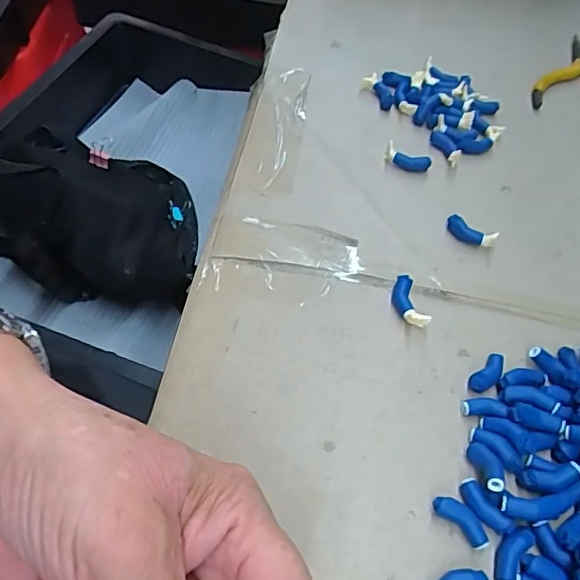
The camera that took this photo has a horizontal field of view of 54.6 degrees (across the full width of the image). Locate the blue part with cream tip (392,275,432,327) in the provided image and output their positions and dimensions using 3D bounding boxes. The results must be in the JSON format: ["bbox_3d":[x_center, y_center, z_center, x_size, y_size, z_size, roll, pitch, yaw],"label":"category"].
[{"bbox_3d":[0.059,0.006,0.284,0.013,0.010,0.027,-11,56,-13],"label":"blue part with cream tip"}]

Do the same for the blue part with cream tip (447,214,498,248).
[{"bbox_3d":[0.102,-0.033,0.320,0.028,0.008,0.008,29,56,15],"label":"blue part with cream tip"}]

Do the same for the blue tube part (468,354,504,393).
[{"bbox_3d":[0.094,0.040,0.265,0.010,0.008,0.023,40,60,21],"label":"blue tube part"}]

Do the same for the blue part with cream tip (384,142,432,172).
[{"bbox_3d":[0.074,-0.081,0.352,0.028,0.010,0.008,21,55,9],"label":"blue part with cream tip"}]

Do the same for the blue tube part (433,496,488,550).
[{"bbox_3d":[0.068,0.092,0.225,0.024,0.007,0.008,37,59,20],"label":"blue tube part"}]

